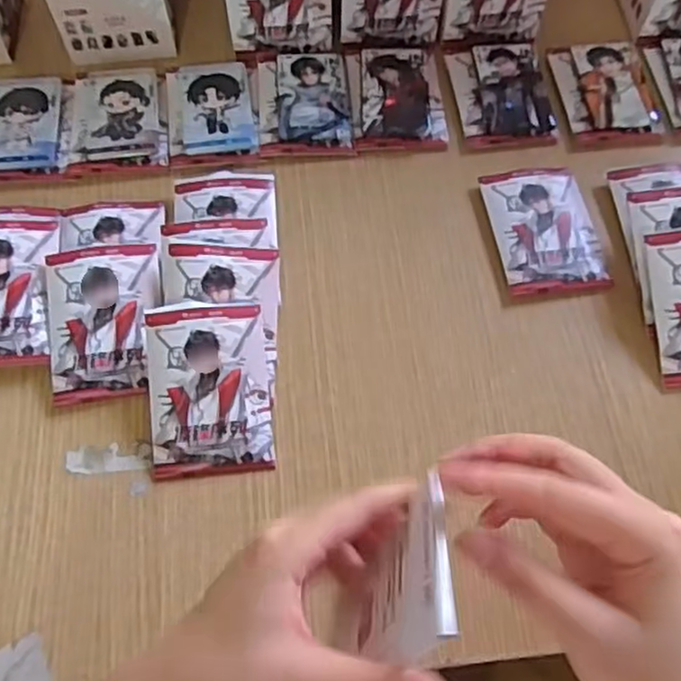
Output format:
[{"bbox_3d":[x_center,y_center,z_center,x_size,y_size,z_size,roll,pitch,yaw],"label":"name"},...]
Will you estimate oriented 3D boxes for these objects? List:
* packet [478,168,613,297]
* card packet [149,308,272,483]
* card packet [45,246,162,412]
[{"bbox_3d":[0.145,-0.079,0.489,0.069,0.008,0.102,-7,65,-5],"label":"packet"},{"bbox_3d":[-0.081,0.030,0.422,0.073,0.008,0.104,-4,83,-3],"label":"card packet"},{"bbox_3d":[-0.152,-0.013,0.444,0.070,0.010,0.099,-8,78,-3],"label":"card packet"}]

